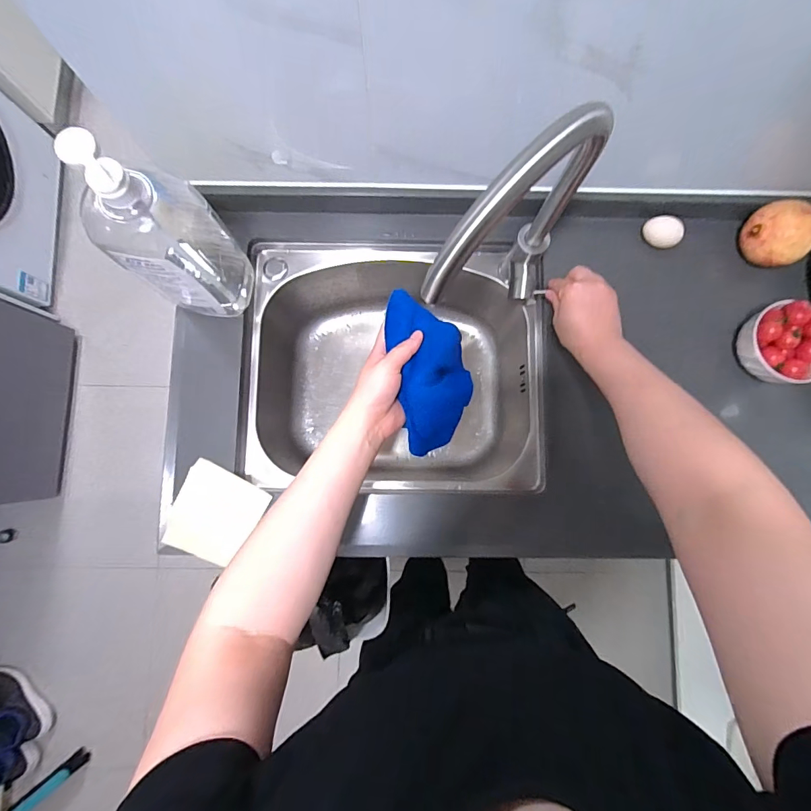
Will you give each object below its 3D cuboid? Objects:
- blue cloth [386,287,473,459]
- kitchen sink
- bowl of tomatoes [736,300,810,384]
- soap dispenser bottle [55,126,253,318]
[{"bbox_3d":[0.033,-0.037,0.495,0.084,0.071,0.192,-11,101,-2],"label":"blue cloth"},{"bbox_3d":[-0.014,-0.060,0.748,0.454,0.195,0.404,2,83,0],"label":"kitchen sink"},{"bbox_3d":[0.534,-0.087,0.585,0.102,0.069,0.113,-12,84,-2],"label":"bowl of tomatoes"},{"bbox_3d":[-0.262,-0.189,0.483,0.063,0.285,0.117,41,85,4],"label":"soap dispenser bottle"}]

